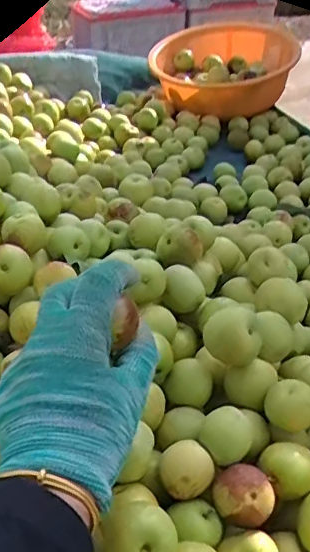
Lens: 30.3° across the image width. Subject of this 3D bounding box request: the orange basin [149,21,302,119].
[{"bbox_3d":[0.125,-0.382,1.061,0.249,0.094,0.248,1,37,-1],"label":"orange basin"}]

